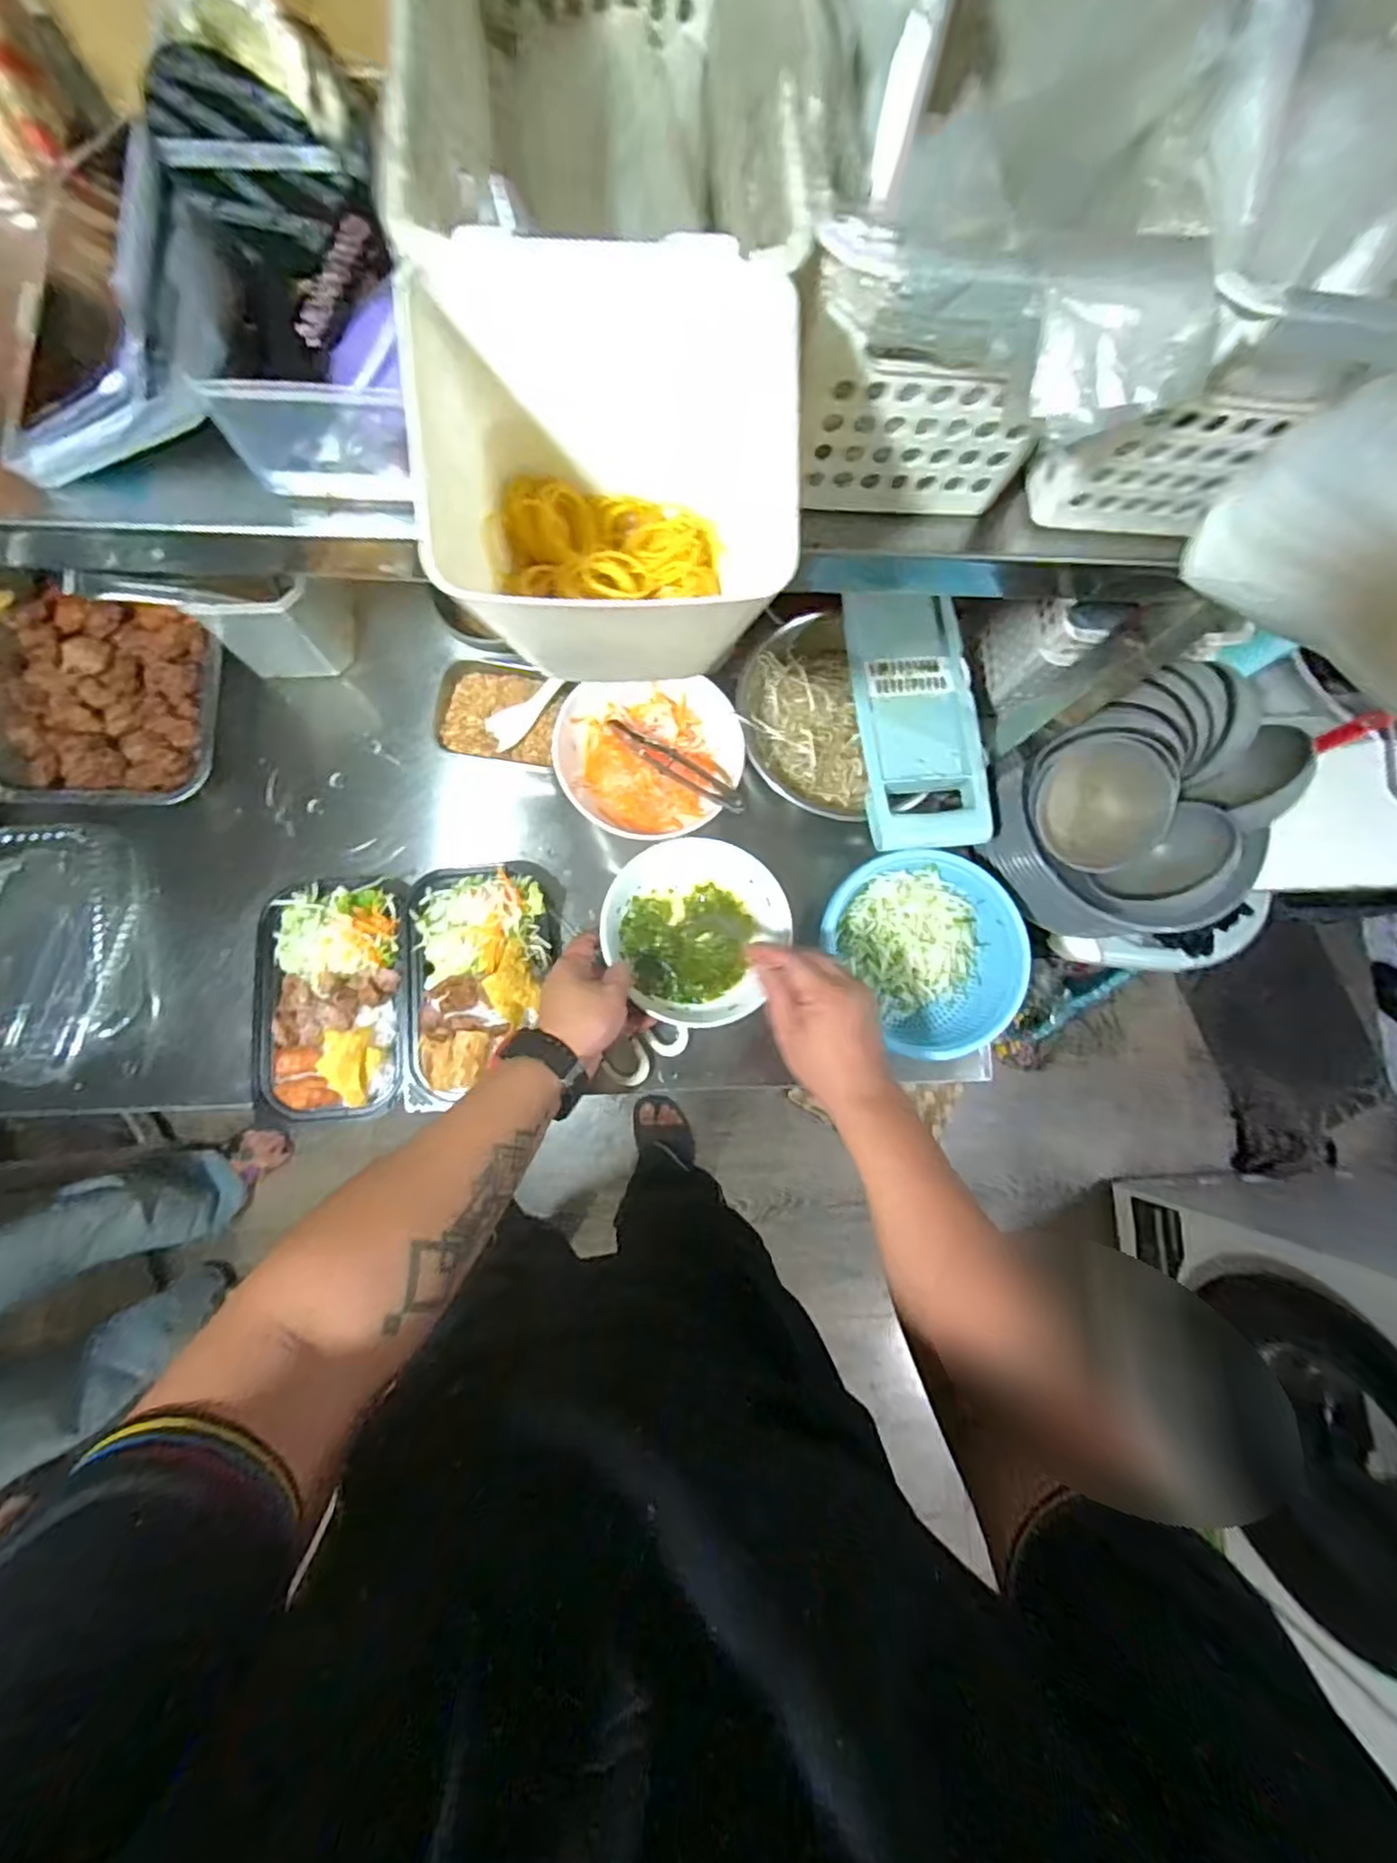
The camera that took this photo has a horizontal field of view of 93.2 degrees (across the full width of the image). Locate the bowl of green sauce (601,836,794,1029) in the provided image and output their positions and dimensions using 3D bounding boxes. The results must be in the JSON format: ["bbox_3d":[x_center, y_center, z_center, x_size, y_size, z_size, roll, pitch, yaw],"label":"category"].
[{"bbox_3d":[-0.005,-0.003,0.634,0.163,0.052,0.175,1,82,-4],"label":"bowl of green sauce"}]

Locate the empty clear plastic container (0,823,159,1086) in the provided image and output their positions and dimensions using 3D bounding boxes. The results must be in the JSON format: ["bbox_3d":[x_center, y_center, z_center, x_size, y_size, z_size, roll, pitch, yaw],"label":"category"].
[{"bbox_3d":[-0.592,0.020,0.606,0.159,0.054,0.238,11,82,-2],"label":"empty clear plastic container"}]

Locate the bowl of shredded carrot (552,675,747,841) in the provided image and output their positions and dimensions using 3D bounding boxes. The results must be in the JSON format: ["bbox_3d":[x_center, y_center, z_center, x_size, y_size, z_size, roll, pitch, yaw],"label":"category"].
[{"bbox_3d":[-0.047,-0.174,0.650,0.181,0.057,0.164,-5,83,-5],"label":"bowl of shredded carrot"}]

